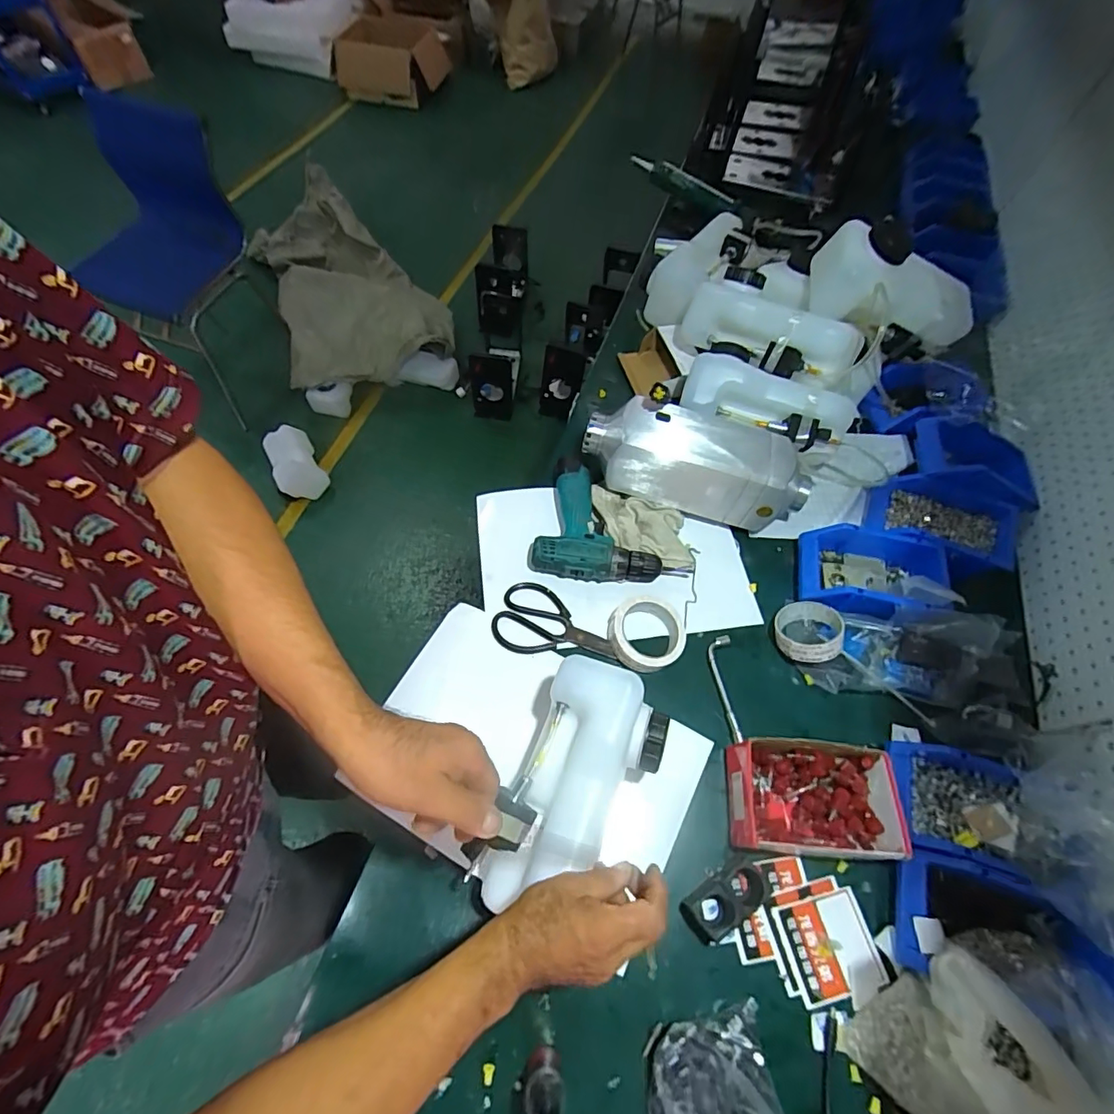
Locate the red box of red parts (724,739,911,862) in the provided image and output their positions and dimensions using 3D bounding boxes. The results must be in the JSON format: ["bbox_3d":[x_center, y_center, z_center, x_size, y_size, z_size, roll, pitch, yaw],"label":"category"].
[{"bbox_3d":[0.296,0.280,0.602,0.187,0.056,0.116,5,61,0],"label":"red box of red parts"}]

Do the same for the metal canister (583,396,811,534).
[{"bbox_3d":[0.211,-0.139,0.800,0.340,0.132,0.126,13,61,4],"label":"metal canister"}]

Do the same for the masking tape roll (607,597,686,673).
[{"bbox_3d":[0.123,0.107,0.700,0.103,0.044,0.098,1,61,-2],"label":"masking tape roll"}]

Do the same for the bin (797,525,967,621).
[{"bbox_3d":[0.455,0.025,0.732,0.197,0.082,0.124,12,61,3],"label":"bin"}]

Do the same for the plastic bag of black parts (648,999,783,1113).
[{"bbox_3d":[0.145,0.488,0.460,0.116,0.095,0.105,0,61,-3],"label":"plastic bag of black parts"}]

